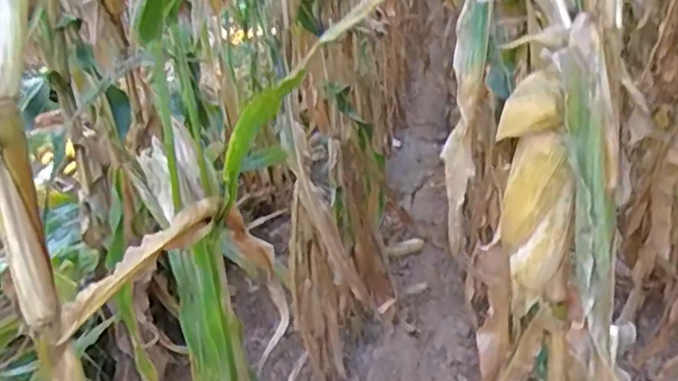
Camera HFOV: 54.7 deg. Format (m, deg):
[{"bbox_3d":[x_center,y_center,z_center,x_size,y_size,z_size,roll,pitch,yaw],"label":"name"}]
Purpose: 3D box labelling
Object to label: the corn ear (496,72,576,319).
[{"bbox_3d":[0.252,0.017,0.839,0.090,0.304,0.066,2,22,17],"label":"corn ear"}]

